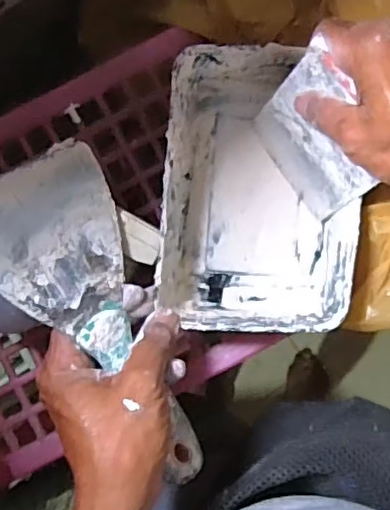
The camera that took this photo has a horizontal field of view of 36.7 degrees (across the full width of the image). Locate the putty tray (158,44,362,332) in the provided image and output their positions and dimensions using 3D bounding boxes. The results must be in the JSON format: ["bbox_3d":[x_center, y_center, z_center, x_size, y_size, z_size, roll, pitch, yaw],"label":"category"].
[{"bbox_3d":[0.040,-0.040,0.375,0.115,0.044,0.169,4,88,2],"label":"putty tray"}]

